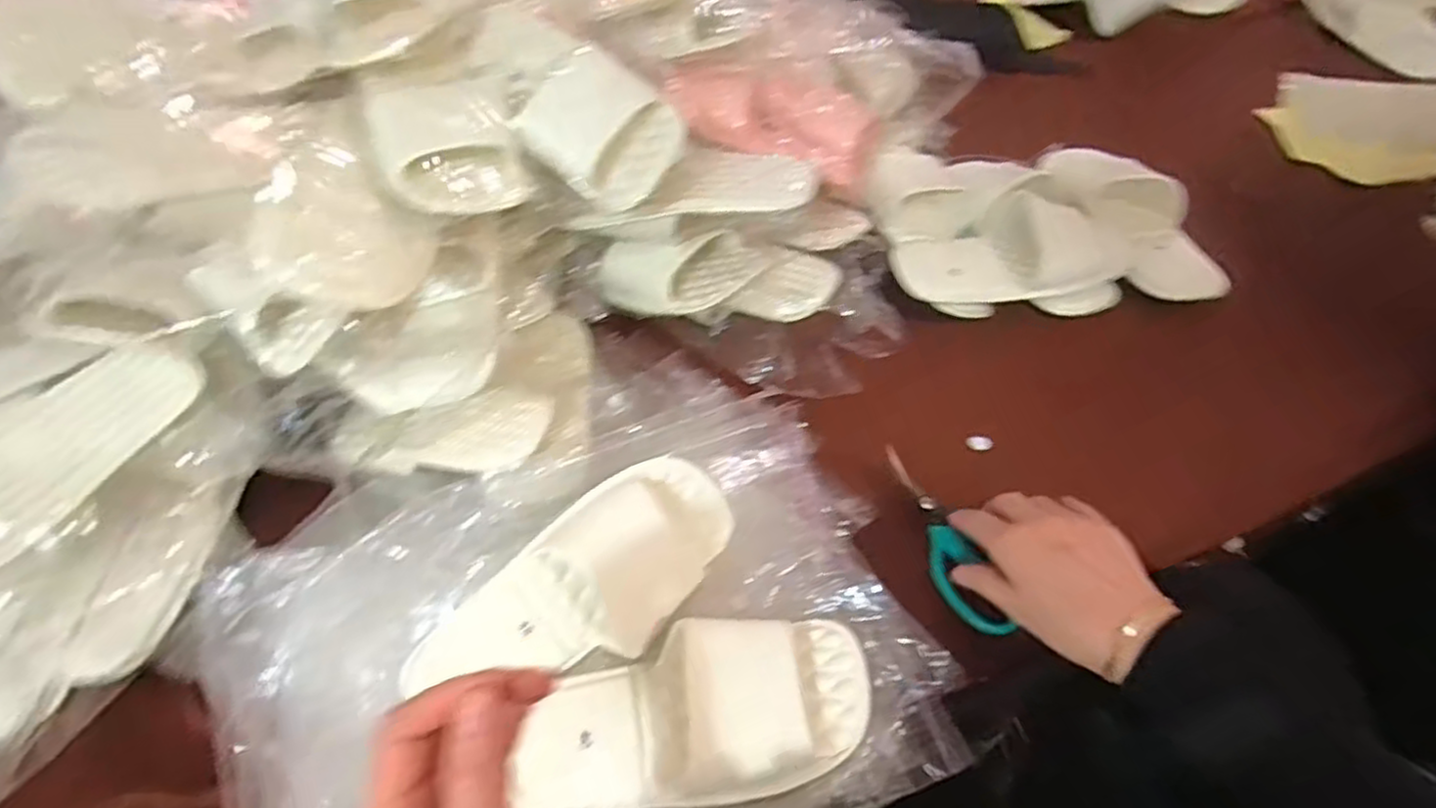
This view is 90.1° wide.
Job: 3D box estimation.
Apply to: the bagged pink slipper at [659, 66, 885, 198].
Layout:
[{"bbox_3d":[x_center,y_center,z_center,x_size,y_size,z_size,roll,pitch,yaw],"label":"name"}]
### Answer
[{"bbox_3d":[0.065,-0.261,0.665,0.242,0.078,0.079,6,46,-24],"label":"bagged pink slipper"}]

